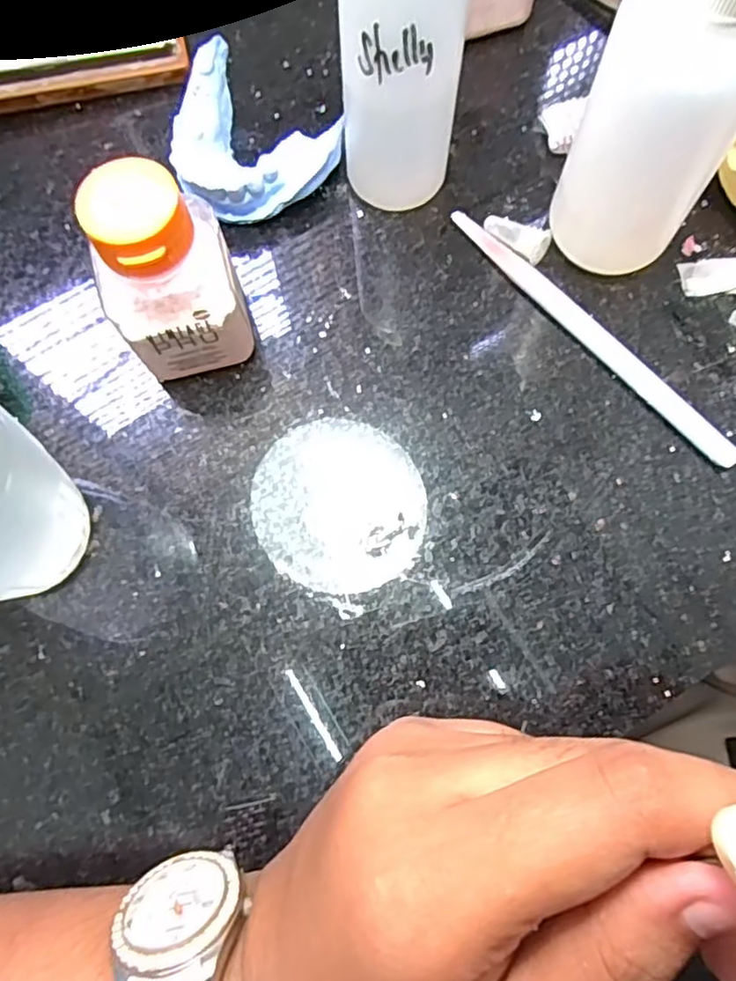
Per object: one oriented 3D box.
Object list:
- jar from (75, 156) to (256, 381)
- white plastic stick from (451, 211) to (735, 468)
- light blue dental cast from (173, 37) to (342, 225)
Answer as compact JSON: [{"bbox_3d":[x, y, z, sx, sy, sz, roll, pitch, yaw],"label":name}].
[{"bbox_3d":[-0.064,-0.067,0.211,0.041,0.071,0.034,-17,76,-3],"label":"jar"},{"bbox_3d":[0.081,-0.059,0.239,0.009,0.004,0.137,-41,78,-8],"label":"white plastic stick"},{"bbox_3d":[-0.043,-0.141,0.256,0.064,0.021,0.066,-2,76,1],"label":"light blue dental cast"}]

